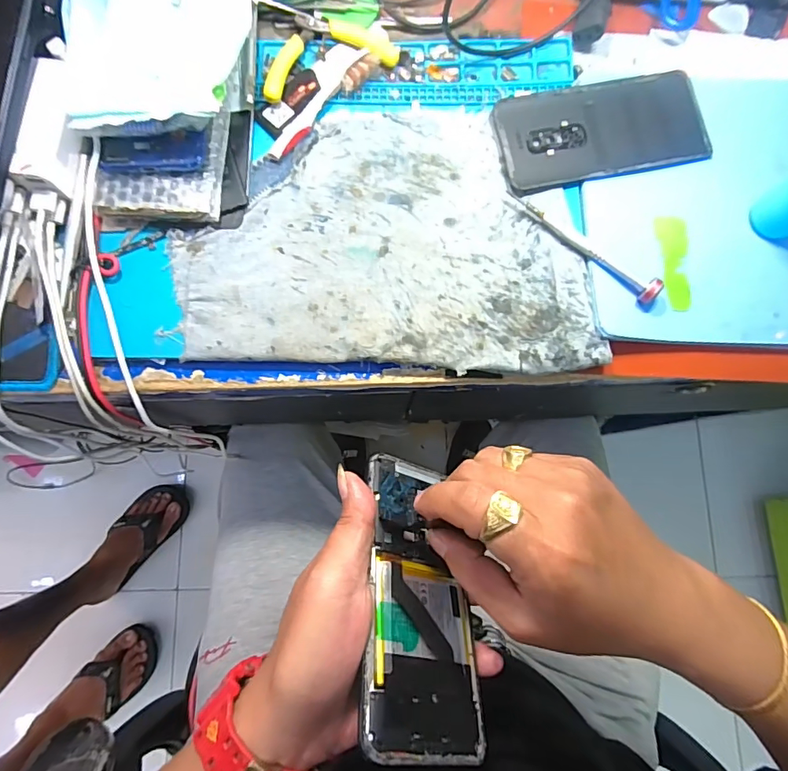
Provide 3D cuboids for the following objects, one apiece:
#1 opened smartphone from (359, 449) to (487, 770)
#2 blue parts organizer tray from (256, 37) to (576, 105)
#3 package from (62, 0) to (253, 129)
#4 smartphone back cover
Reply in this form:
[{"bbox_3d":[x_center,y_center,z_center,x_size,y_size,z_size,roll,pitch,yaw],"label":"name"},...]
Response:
[{"bbox_3d":[0.016,0.114,0.264,0.068,0.004,0.152,23,45,-26],"label":"opened smartphone"},{"bbox_3d":[0.016,-0.235,0.353,0.233,0.016,0.054,0,80,-2],"label":"blue parts organizer tray"},{"bbox_3d":[-0.155,-0.254,0.310,0.117,0.013,0.185,0,80,0],"label":"package"},{"bbox_3d":[0.151,-0.185,0.343,0.151,0.007,0.071,-12,80,-4],"label":"smartphone back cover"}]

